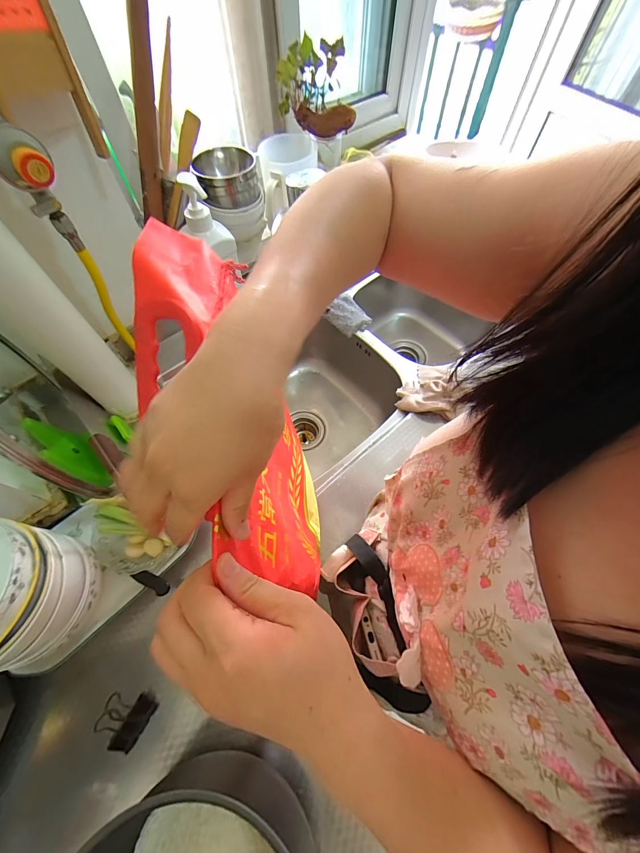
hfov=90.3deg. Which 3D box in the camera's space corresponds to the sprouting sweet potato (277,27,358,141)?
[{"bbox_3d":[-0.003,-0.604,0.574,0.135,0.139,0.138,-1,63,-1],"label":"sprouting sweet potato"}]

